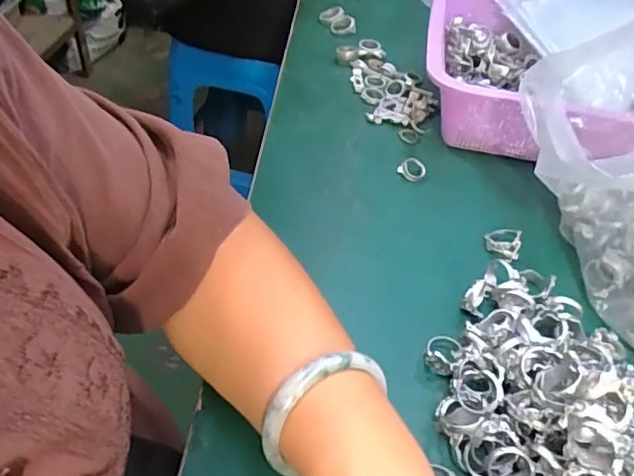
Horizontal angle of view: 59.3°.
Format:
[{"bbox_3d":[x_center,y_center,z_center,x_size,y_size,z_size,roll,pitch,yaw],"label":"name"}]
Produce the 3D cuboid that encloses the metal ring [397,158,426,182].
[{"bbox_3d":[0.086,-0.062,0.499,0.023,0.013,0.021,3,46,-3],"label":"metal ring"}]

